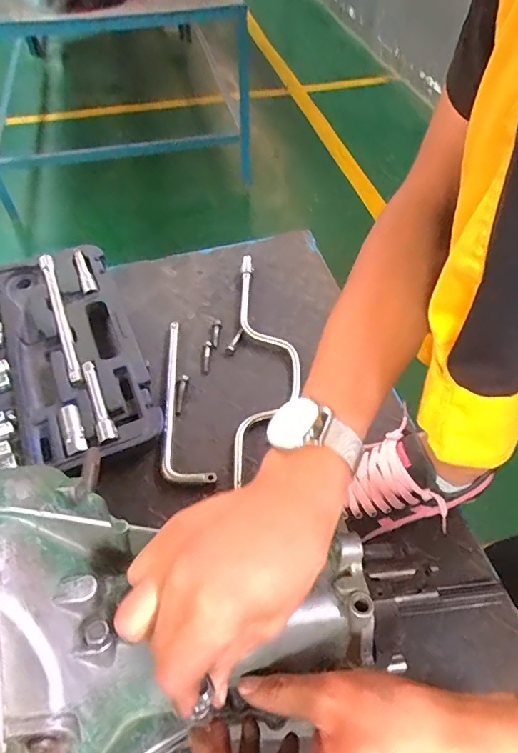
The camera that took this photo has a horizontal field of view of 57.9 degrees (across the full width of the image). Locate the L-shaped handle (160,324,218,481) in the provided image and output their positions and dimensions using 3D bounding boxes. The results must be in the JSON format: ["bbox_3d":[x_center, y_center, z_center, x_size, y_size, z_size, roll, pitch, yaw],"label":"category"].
[{"bbox_3d":[-0.104,0.027,0.602,0.057,0.016,0.239,-9,52,-8],"label":"L-shaped handle"}]

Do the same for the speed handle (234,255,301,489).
[{"bbox_3d":[0.013,-0.034,0.645,0.083,0.020,0.370,0,51,0],"label":"speed handle"}]

